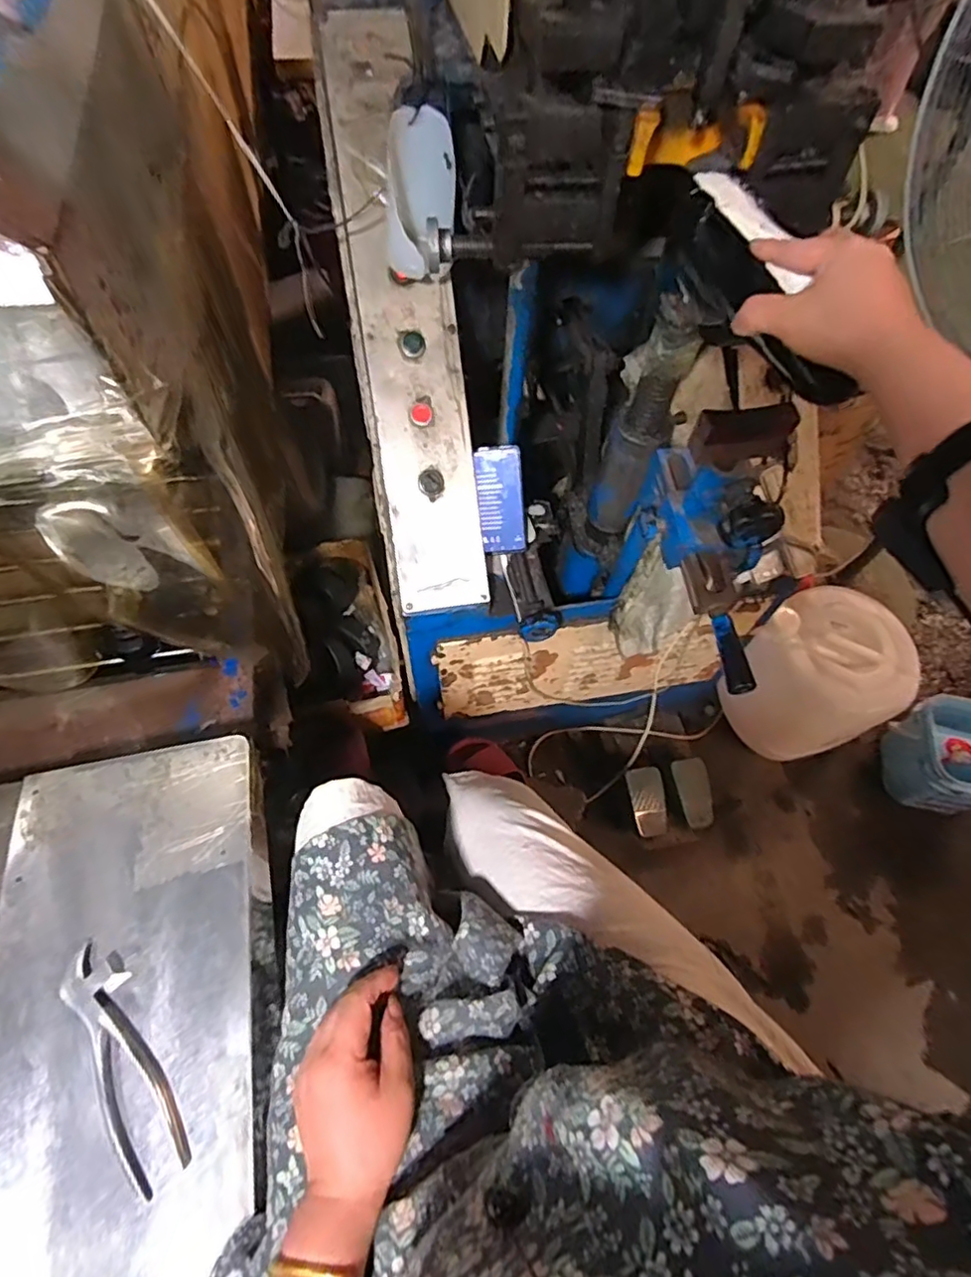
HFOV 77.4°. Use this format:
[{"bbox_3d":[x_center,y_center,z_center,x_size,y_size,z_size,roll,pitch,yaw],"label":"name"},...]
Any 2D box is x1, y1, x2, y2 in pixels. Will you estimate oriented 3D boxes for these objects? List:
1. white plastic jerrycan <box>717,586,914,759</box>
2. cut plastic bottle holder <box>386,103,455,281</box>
[{"bbox_3d":[0.722,0.091,1.330,0.281,0.282,0.288,-26,64,-15],"label":"white plastic jerrycan"},{"bbox_3d":[-0.076,-0.520,0.715,0.080,0.163,0.062,5,33,1],"label":"cut plastic bottle holder"}]

